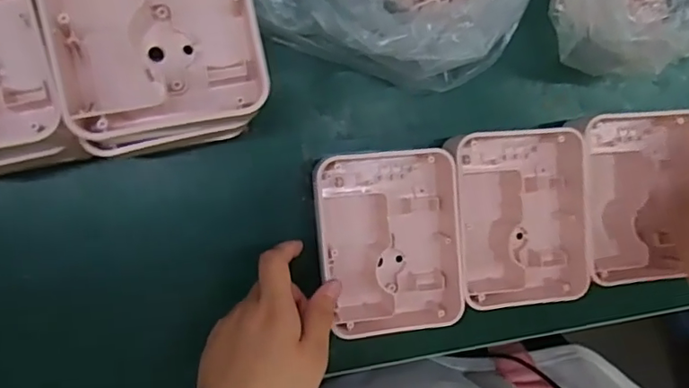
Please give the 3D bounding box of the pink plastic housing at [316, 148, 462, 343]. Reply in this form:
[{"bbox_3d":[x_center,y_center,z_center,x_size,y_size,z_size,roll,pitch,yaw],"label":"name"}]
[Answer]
[{"bbox_3d":[0.033,0.034,0.409,0.099,0.041,0.127,-5,95,-9],"label":"pink plastic housing"}]

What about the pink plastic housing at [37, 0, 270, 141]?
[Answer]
[{"bbox_3d":[-0.101,-0.098,0.287,0.102,0.040,0.128,-11,95,-8],"label":"pink plastic housing"}]

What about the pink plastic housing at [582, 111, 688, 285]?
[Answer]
[{"bbox_3d":[0.221,0.003,0.435,0.098,0.048,0.126,-7,95,-8],"label":"pink plastic housing"}]

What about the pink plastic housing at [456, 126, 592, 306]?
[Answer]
[{"bbox_3d":[0.132,0.017,0.426,0.105,0.036,0.130,-4,94,-9],"label":"pink plastic housing"}]

